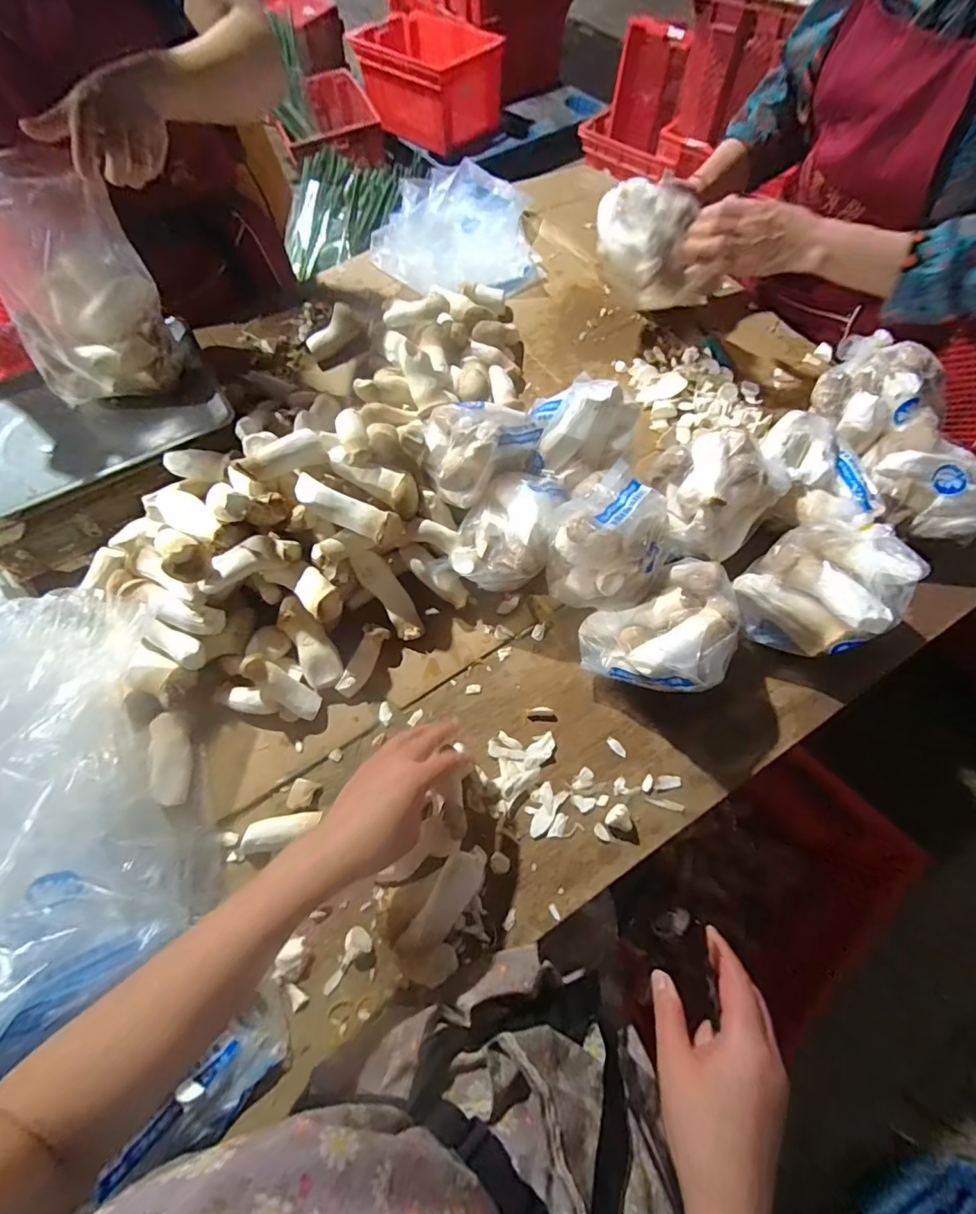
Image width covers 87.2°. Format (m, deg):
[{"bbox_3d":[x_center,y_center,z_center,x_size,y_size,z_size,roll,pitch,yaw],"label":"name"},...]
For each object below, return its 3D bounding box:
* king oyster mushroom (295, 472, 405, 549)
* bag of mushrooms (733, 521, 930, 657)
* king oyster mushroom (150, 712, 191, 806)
[{"bbox_3d":[-0.149,-0.102,0.554,0.121,0.034,0.039,25,66,-10],"label":"king oyster mushroom"},{"bbox_3d":[0.350,-0.019,0.540,0.130,0.095,0.133,-41,70,-16],"label":"bag of mushrooms"},{"bbox_3d":[-0.332,0.159,0.536,0.030,0.025,0.095,-18,65,-6],"label":"king oyster mushroom"}]

